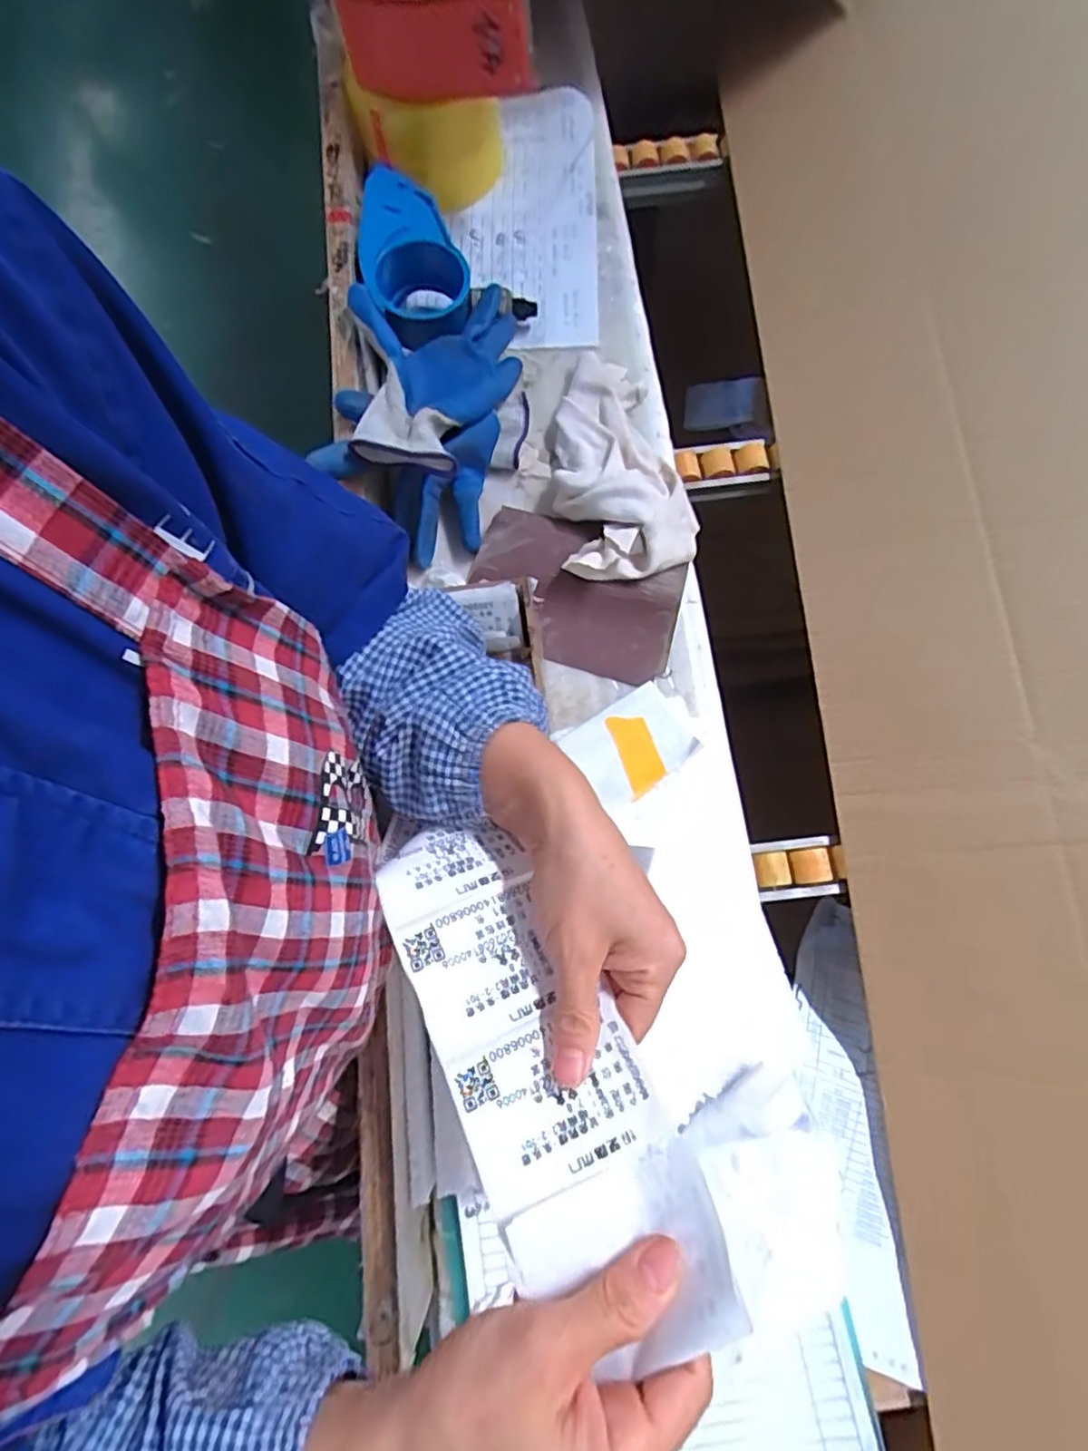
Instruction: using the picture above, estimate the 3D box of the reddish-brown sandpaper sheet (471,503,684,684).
[{"bbox_3d":[0.022,-0.100,0.493,0.160,0.016,0.105,19,88,7],"label":"reddish-brown sandpaper sheet"}]

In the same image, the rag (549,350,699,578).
[{"bbox_3d":[0.054,-0.207,0.503,0.097,0.035,0.199,-8,75,-1],"label":"rag"}]

